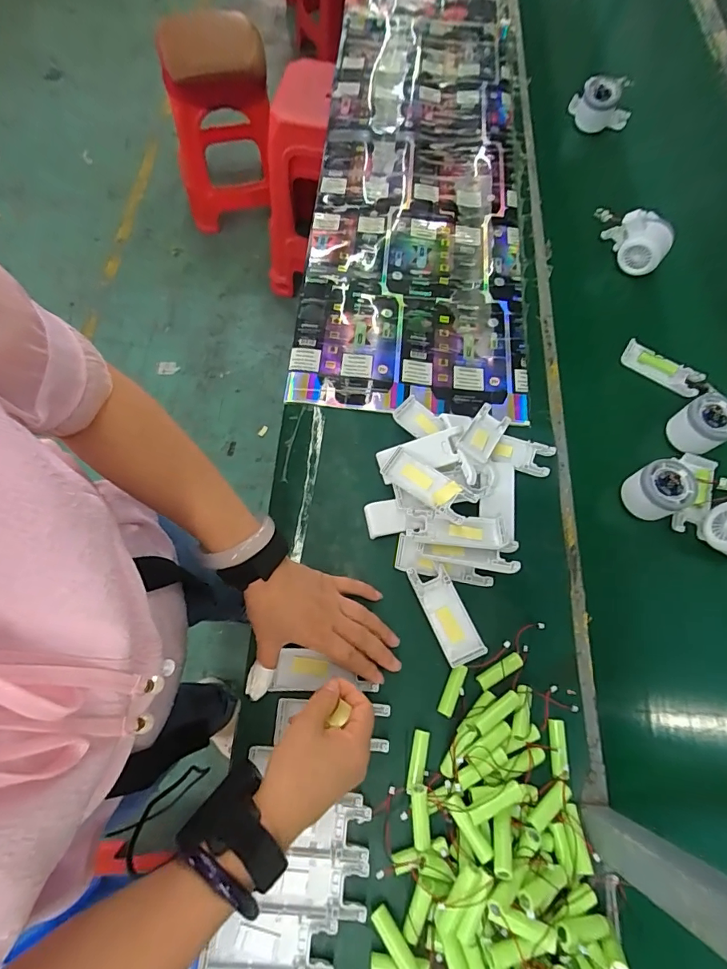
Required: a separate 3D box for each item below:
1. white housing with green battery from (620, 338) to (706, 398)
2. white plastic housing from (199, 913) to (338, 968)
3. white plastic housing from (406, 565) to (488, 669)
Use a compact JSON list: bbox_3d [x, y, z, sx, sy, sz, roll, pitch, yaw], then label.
[{"bbox_3d":[0.404,-0.156,0.608,0.106,0.022,0.034,30,70,11],"label":"white housing with green battery"},{"bbox_3d":[-0.075,0.375,0.362,0.101,0.009,0.038,5,67,0],"label":"white plastic housing"},{"bbox_3d":[0.086,0.134,0.467,0.040,0.018,0.103,-21,69,-10],"label":"white plastic housing"}]

